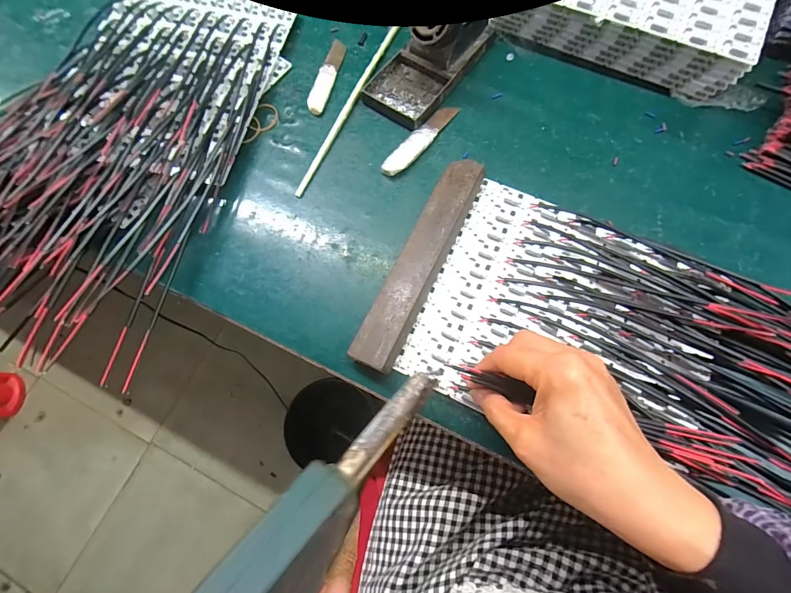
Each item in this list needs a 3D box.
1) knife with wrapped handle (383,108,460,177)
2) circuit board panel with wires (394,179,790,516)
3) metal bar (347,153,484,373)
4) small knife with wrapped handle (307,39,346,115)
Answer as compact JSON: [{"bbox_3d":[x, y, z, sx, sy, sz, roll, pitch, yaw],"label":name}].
[{"bbox_3d":[0.025,-0.155,0.356,0.021,0.008,0.103,38,77,13],"label":"knife with wrapped handle"},{"bbox_3d":[0.218,0.048,0.276,0.390,0.026,0.187,23,74,11],"label":"circuit board panel with wires"},{"bbox_3d":[0.022,-0.031,0.308,0.038,0.024,0.197,24,74,10],"label":"metal bar"},{"bbox_3d":[-0.074,-0.239,0.392,0.018,0.006,0.101,13,73,6],"label":"small knife with wrapped handle"}]

